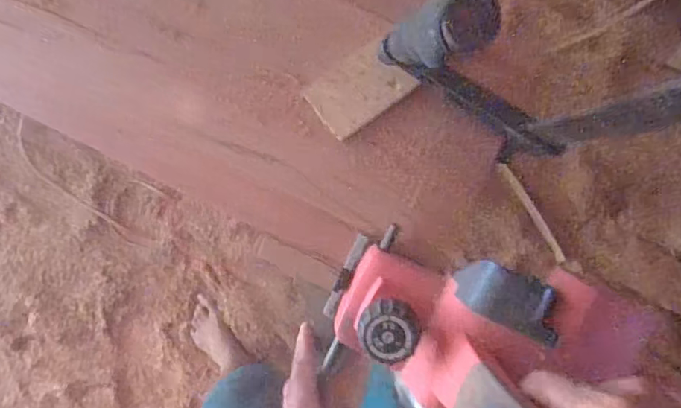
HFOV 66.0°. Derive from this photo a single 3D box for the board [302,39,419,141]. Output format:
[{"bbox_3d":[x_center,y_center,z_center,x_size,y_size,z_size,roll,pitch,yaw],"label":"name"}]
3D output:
[{"bbox_3d":[0.015,-0.095,0.433,0.078,0.004,0.054,-36,88,3],"label":"board"}]

